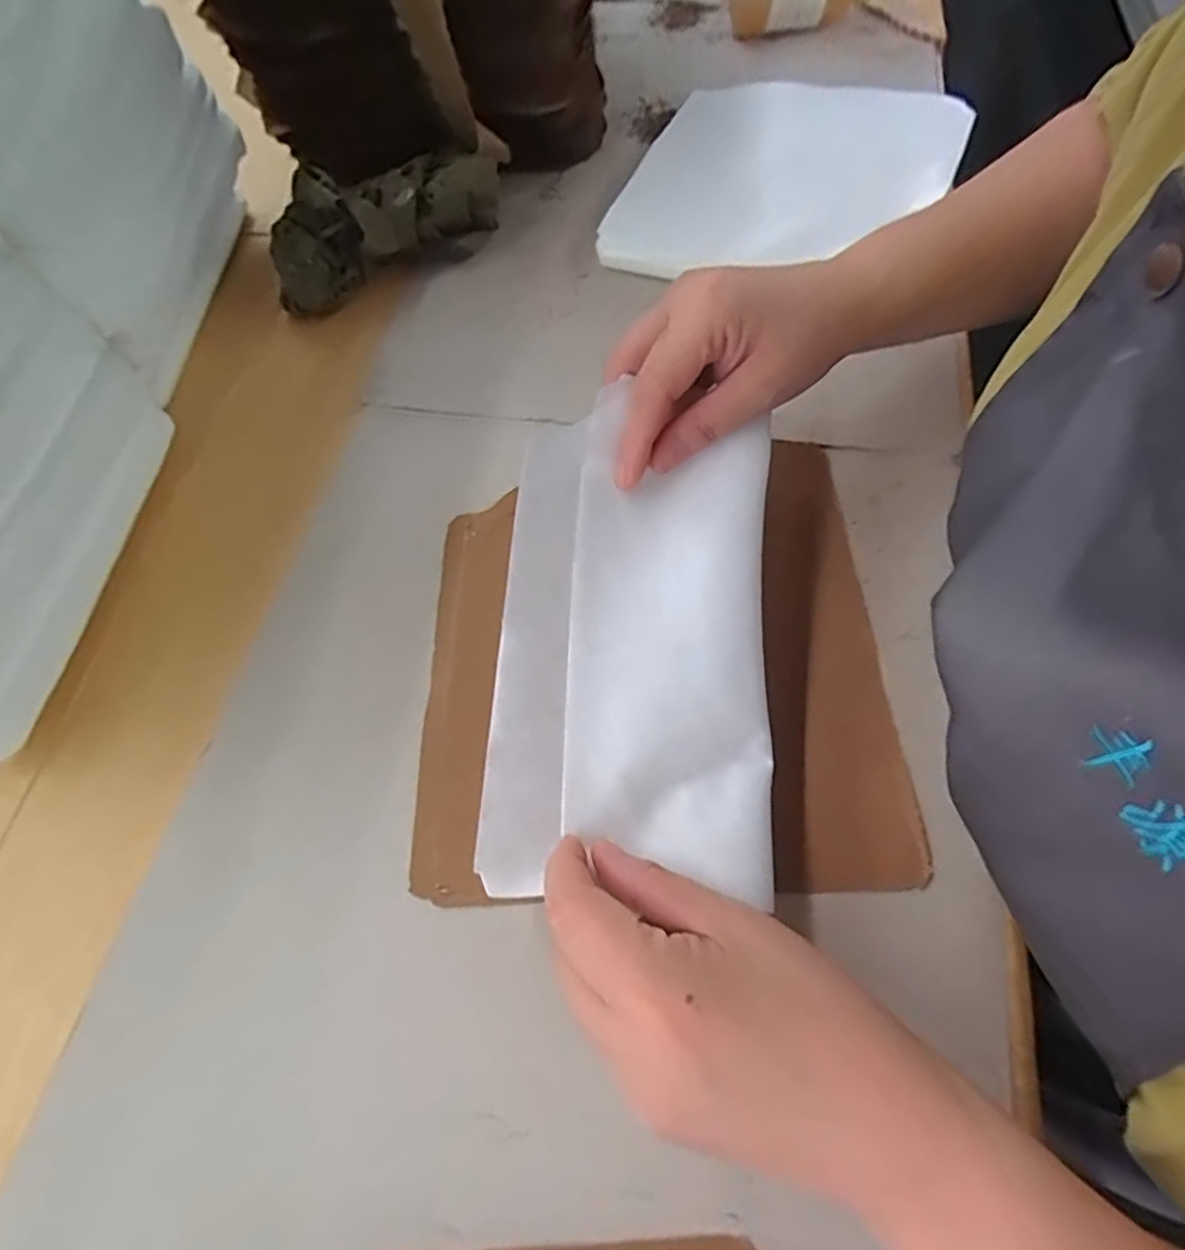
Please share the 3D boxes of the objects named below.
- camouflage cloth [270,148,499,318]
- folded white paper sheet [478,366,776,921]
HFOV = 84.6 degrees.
[{"bbox_3d":[-0.146,-0.280,0.446,0.173,0.070,0.064,-38,67,-14],"label":"camouflage cloth"},{"bbox_3d":[0.018,0.006,0.273,0.112,0.013,0.193,4,79,-1],"label":"folded white paper sheet"}]

